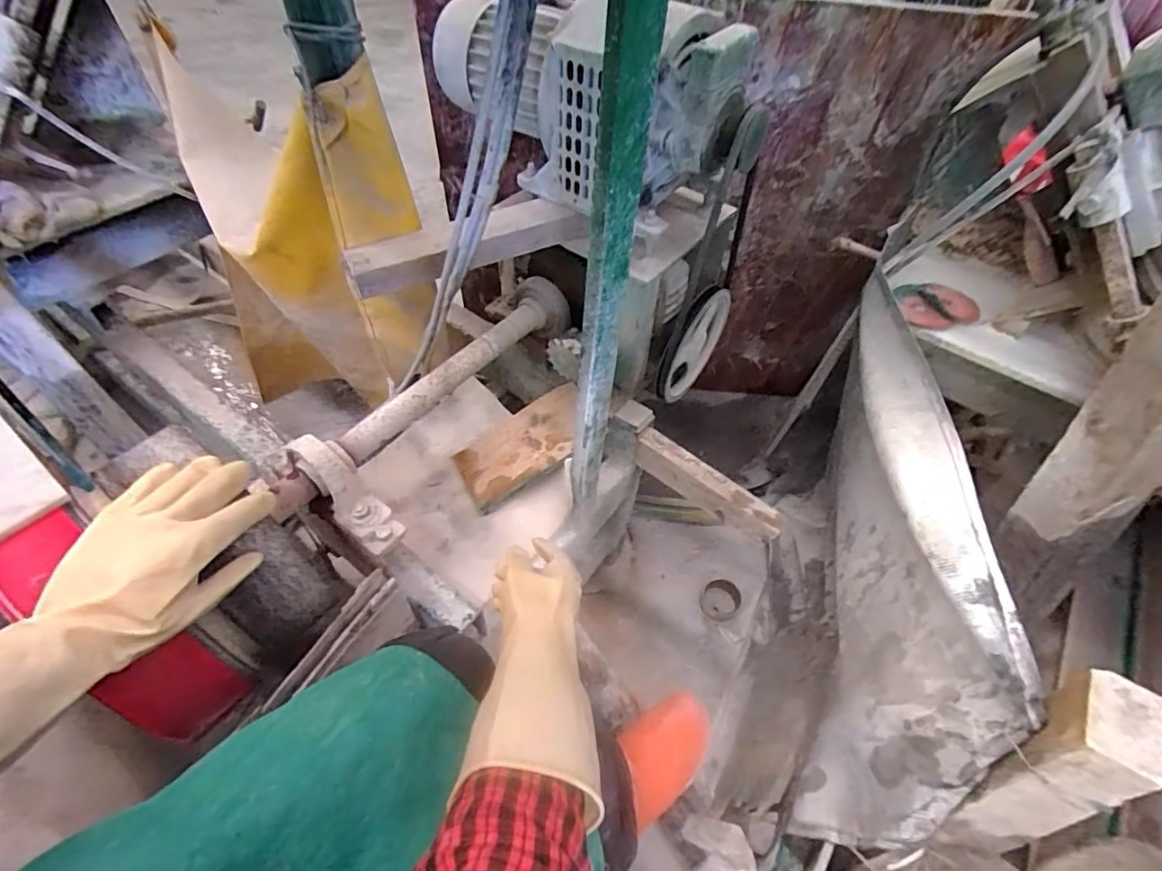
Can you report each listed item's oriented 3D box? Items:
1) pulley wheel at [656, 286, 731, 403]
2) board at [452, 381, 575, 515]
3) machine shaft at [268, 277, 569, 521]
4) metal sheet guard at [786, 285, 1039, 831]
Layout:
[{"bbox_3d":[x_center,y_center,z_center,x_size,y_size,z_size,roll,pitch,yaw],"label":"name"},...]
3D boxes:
[{"bbox_3d":[0.186,-0.155,0.935,0.032,0.196,0.206,31,56,22],"label":"pulley wheel"},{"bbox_3d":[-0.097,0.016,0.910,0.232,0.022,0.126,-34,62,-1],"label":"board"},{"bbox_3d":[-0.199,-0.068,0.752,0.077,0.074,0.498,32,56,22],"label":"machine shaft"},{"bbox_3d":[0.415,0.202,0.783,0.098,0.458,0.623,8,50,5],"label":"metal sheet guard"}]

